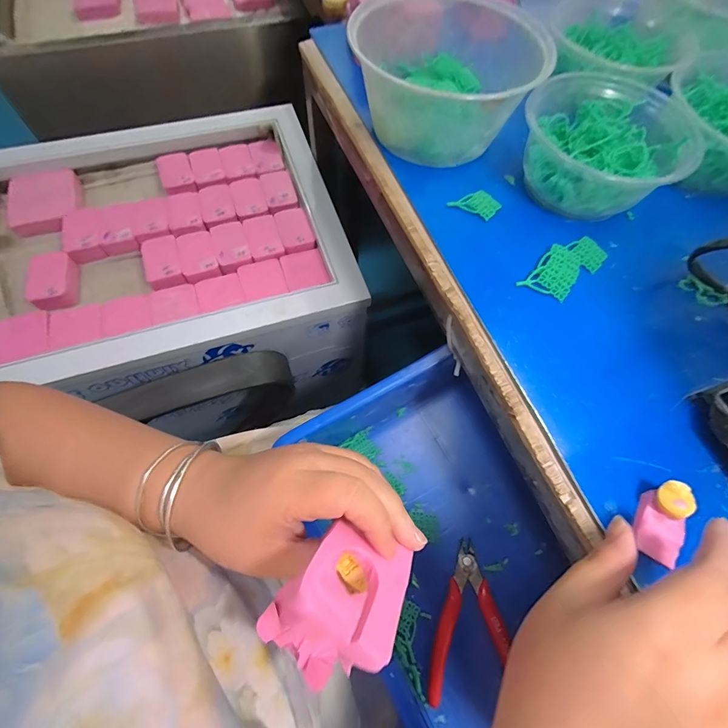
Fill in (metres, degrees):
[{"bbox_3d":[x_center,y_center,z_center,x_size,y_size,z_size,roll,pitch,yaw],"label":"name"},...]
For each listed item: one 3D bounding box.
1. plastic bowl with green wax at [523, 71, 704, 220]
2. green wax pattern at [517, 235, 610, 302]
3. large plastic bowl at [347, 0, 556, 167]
[{"bbox_3d":[0.202,-0.183,0.319,0.121,0.058,0.124,1,66,-2],"label":"plastic bowl with green wax"},{"bbox_3d":[0.162,-0.078,0.299,0.080,0.006,0.035,-38,73,-17],"label":"green wax pattern"},{"bbox_3d":[0.082,-0.270,0.339,0.159,0.081,0.172,1,66,-2],"label":"large plastic bowl"}]

